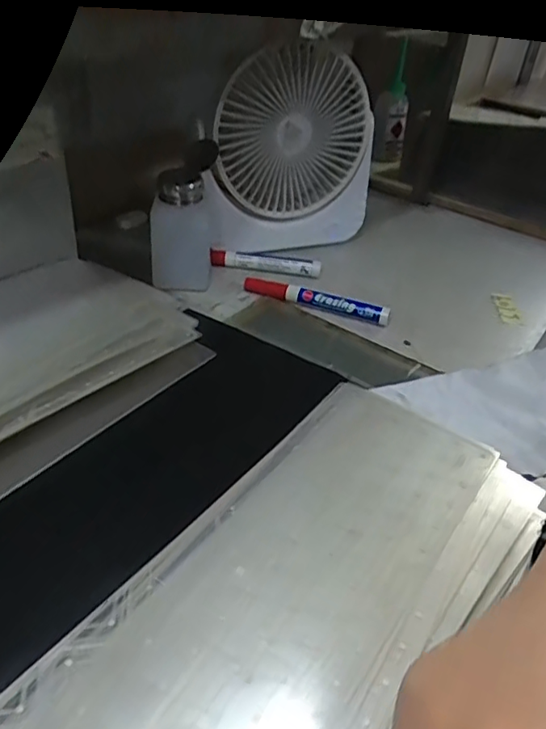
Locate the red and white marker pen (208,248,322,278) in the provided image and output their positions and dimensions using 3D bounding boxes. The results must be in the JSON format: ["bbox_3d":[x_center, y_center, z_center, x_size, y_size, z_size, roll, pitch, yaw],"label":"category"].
[{"bbox_3d":[-0.008,-0.105,0.577,0.111,0.012,0.015,7,35,1],"label":"red and white marker pen"}]

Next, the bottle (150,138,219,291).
[{"bbox_3d":[-0.083,-0.134,0.526,0.063,0.119,0.057,-3,35,-8],"label":"bottle"}]

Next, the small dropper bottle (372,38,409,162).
[{"bbox_3d":[0.179,-0.379,0.842,0.051,0.197,0.043,14,66,9],"label":"small dropper bottle"}]

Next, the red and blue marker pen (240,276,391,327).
[{"bbox_3d":[0.039,-0.061,0.528,0.138,0.019,0.016,16,37,14],"label":"red and blue marker pen"}]

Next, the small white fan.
[{"bbox_3d":[0.019,-0.201,0.565,0.171,0.194,0.051,-19,40,-27],"label":"small white fan"}]

